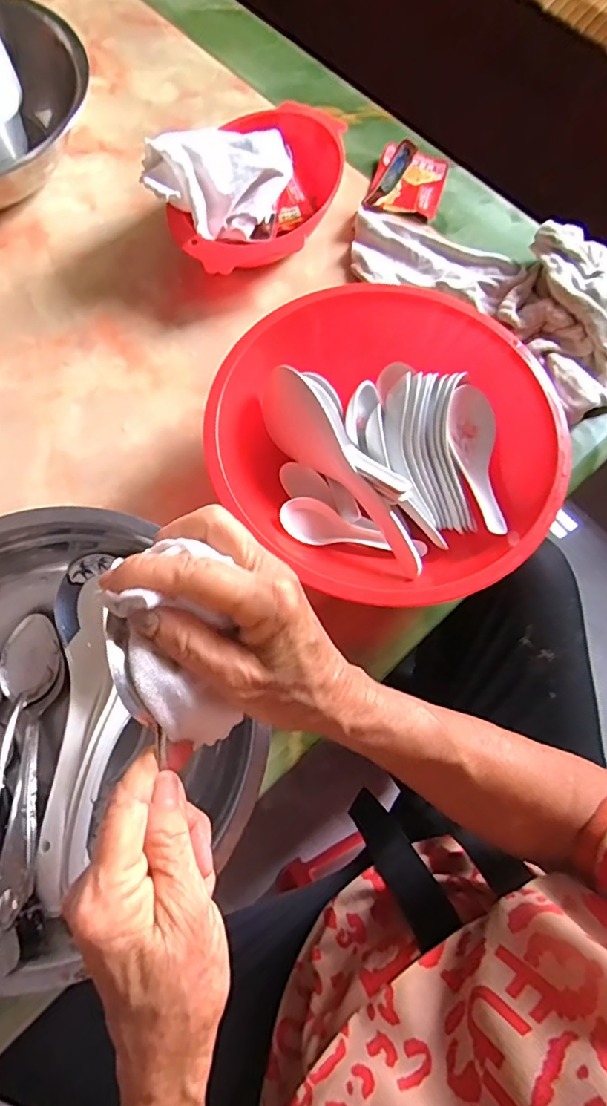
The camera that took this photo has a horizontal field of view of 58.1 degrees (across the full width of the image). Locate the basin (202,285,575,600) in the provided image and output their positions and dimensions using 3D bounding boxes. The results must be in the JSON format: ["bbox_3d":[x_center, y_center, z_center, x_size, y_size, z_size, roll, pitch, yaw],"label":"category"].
[{"bbox_3d":[0.062,-0.073,0.416,0.237,0.075,0.237,0,72,-1],"label":"basin"}]

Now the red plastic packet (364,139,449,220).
[{"bbox_3d":[0.107,-0.385,0.541,0.071,0.039,0.089,15,72,3],"label":"red plastic packet"}]

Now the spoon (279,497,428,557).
[{"bbox_3d":[0.037,-0.013,0.414,0.110,0.019,0.031,19,72,5],"label":"spoon"}]

